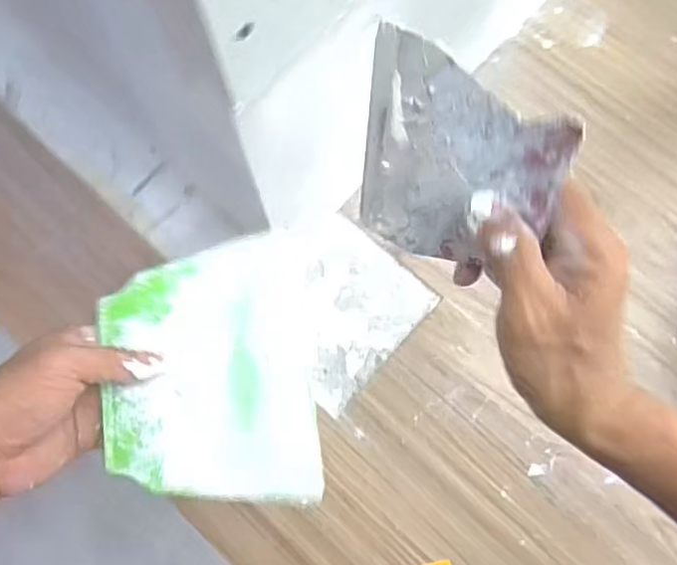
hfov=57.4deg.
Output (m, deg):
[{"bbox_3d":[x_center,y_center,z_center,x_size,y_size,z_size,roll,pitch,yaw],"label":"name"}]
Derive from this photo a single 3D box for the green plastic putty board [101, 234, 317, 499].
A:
[{"bbox_3d":[-0.081,0.054,0.398,0.129,0.005,0.168,-3,77,-7],"label":"green plastic putty board"}]

